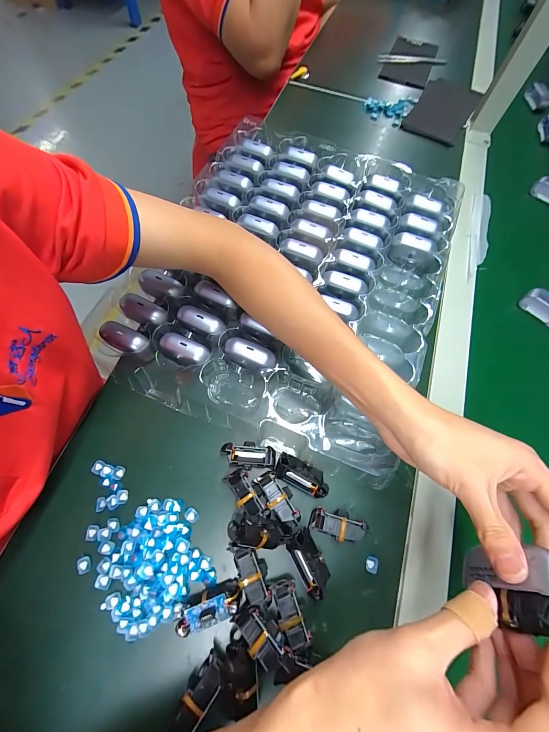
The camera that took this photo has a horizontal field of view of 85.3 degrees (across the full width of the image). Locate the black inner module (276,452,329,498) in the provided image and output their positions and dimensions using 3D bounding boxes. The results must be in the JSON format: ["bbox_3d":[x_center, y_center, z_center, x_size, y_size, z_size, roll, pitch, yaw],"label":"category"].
[{"bbox_3d":[0.029,0.106,0.288,0.054,0.013,0.025,26,68,8],"label":"black inner module"}]

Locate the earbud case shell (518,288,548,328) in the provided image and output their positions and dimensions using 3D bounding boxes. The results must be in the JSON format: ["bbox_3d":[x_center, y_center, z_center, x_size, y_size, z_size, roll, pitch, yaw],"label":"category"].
[{"bbox_3d":[0.359,-0.076,0.393,0.063,0.030,0.016,40,71,13],"label":"earbud case shell"}]

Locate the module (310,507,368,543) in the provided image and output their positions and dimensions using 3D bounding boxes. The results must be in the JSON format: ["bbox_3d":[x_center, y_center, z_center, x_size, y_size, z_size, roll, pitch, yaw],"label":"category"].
[{"bbox_3d":[0.059,0.149,0.279,0.053,0.021,0.022,14,67,3],"label":"module"}]

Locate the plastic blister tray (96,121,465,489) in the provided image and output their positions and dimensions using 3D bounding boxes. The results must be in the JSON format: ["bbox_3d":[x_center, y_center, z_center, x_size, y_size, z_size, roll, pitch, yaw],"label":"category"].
[{"bbox_3d":[0.035,-0.132,0.377,0.342,0.036,0.438,21,68,5],"label":"plastic blister tray"}]

